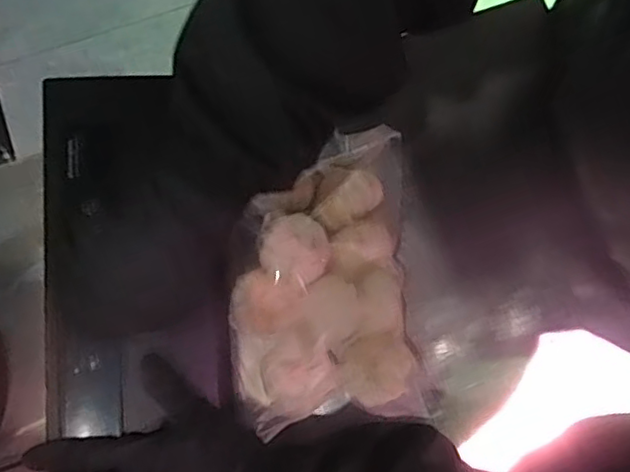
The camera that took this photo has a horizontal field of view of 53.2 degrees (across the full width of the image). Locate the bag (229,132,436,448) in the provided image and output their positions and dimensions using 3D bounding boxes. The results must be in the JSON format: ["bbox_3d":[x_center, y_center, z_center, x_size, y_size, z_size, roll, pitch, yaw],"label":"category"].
[{"bbox_3d":[0.003,0.043,0.509,0.143,0.075,0.206,-6,79,-2],"label":"bag"}]

